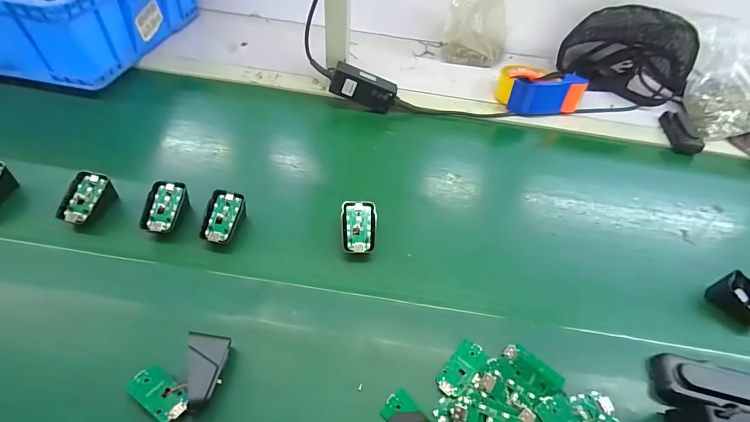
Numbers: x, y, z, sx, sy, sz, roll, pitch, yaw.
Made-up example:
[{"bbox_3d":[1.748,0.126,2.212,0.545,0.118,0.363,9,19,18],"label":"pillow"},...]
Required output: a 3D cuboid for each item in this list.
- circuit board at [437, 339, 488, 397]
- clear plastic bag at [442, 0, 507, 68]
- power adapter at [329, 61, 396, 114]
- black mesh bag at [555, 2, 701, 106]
[{"bbox_3d":[0.092,0.166,0.385,0.029,0.006,0.061,36,56,22],"label":"circuit board"},{"bbox_3d":[0.221,-0.392,0.768,0.135,0.160,0.084,19,51,9],"label":"clear plastic bag"},{"bbox_3d":[-0.020,-0.218,0.648,0.112,0.052,0.029,18,49,-13],"label":"power adapter"},{"bbox_3d":[0.539,-0.337,0.763,0.250,0.142,0.123,30,54,18],"label":"black mesh bag"}]

